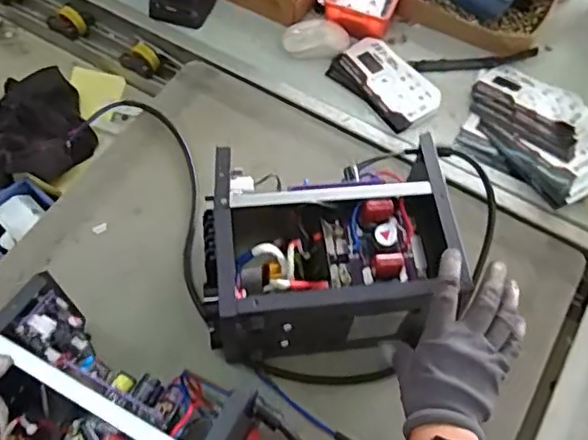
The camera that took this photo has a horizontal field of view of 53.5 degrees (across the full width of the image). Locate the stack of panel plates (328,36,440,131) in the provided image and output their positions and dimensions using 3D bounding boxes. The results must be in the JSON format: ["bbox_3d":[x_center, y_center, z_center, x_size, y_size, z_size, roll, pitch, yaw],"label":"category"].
[{"bbox_3d":[0.132,-0.195,0.831,0.093,0.017,0.156,-38,68,-18],"label":"stack of panel plates"}]

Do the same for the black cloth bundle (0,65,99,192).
[{"bbox_3d":[-0.398,-0.146,0.859,0.167,0.060,0.231,-24,64,-13],"label":"black cloth bundle"}]

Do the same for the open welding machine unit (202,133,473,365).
[{"bbox_3d":[0.035,0.036,0.610,0.240,0.141,0.168,-7,62,-4],"label":"open welding machine unit"}]

